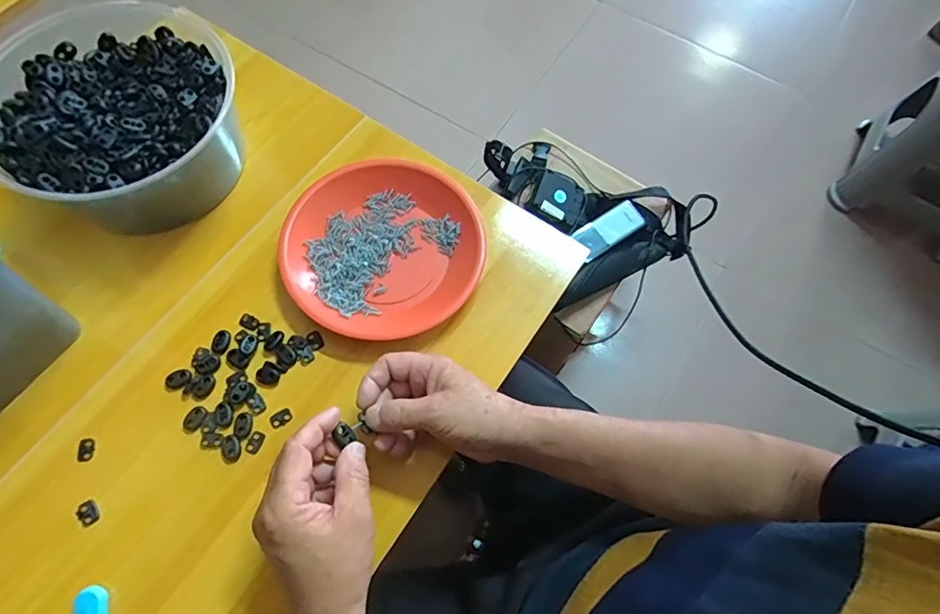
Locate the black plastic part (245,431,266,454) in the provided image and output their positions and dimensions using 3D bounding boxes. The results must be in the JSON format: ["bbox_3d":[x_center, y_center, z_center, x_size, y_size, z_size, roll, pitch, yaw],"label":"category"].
[{"bbox_3d":[-0.188,0.118,0.444,0.012,0.004,0.019,20,67,5],"label":"black plastic part"}]

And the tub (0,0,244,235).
[{"bbox_3d":[-0.337,-0.175,0.509,0.217,0.107,0.230,1,67,-3],"label":"tub"}]

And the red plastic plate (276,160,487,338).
[{"bbox_3d":[-0.085,-0.058,0.505,0.190,0.028,0.179,1,67,-3],"label":"red plastic plate"}]

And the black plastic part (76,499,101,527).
[{"bbox_3d":[-0.312,0.169,0.416,0.014,0.004,0.018,-33,73,-16],"label":"black plastic part"}]

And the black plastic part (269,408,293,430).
[{"bbox_3d":[-0.167,0.098,0.450,0.019,0.004,0.013,-29,72,-14],"label":"black plastic part"}]

